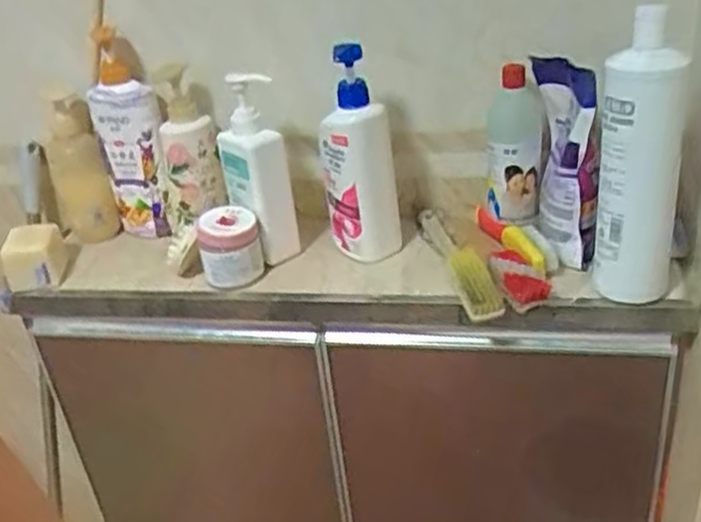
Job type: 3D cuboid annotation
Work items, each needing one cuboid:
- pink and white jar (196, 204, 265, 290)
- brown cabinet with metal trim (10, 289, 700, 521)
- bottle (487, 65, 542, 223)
[{"bbox_3d":[-0.139,-0.014,0.871,0.068,0.078,0.060,-11,30,-7],"label":"pink and white jar"},{"bbox_3d":[0.046,0.275,1.083,0.733,0.671,0.267,1,31,14],"label":"brown cabinet with metal trim"},{"bbox_3d":[0.188,-0.132,0.863,0.058,0.167,0.063,-1,30,11],"label":"bottle"}]

